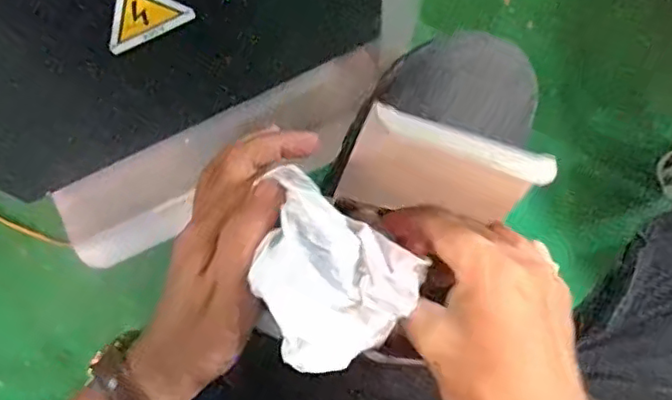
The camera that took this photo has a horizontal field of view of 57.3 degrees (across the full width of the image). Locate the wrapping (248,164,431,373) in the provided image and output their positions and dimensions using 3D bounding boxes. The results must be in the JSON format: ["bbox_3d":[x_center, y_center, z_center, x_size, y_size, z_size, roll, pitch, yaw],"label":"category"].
[{"bbox_3d":[-0.009,0.042,0.327,0.095,0.038,0.082,35,81,7],"label":"wrapping"}]

